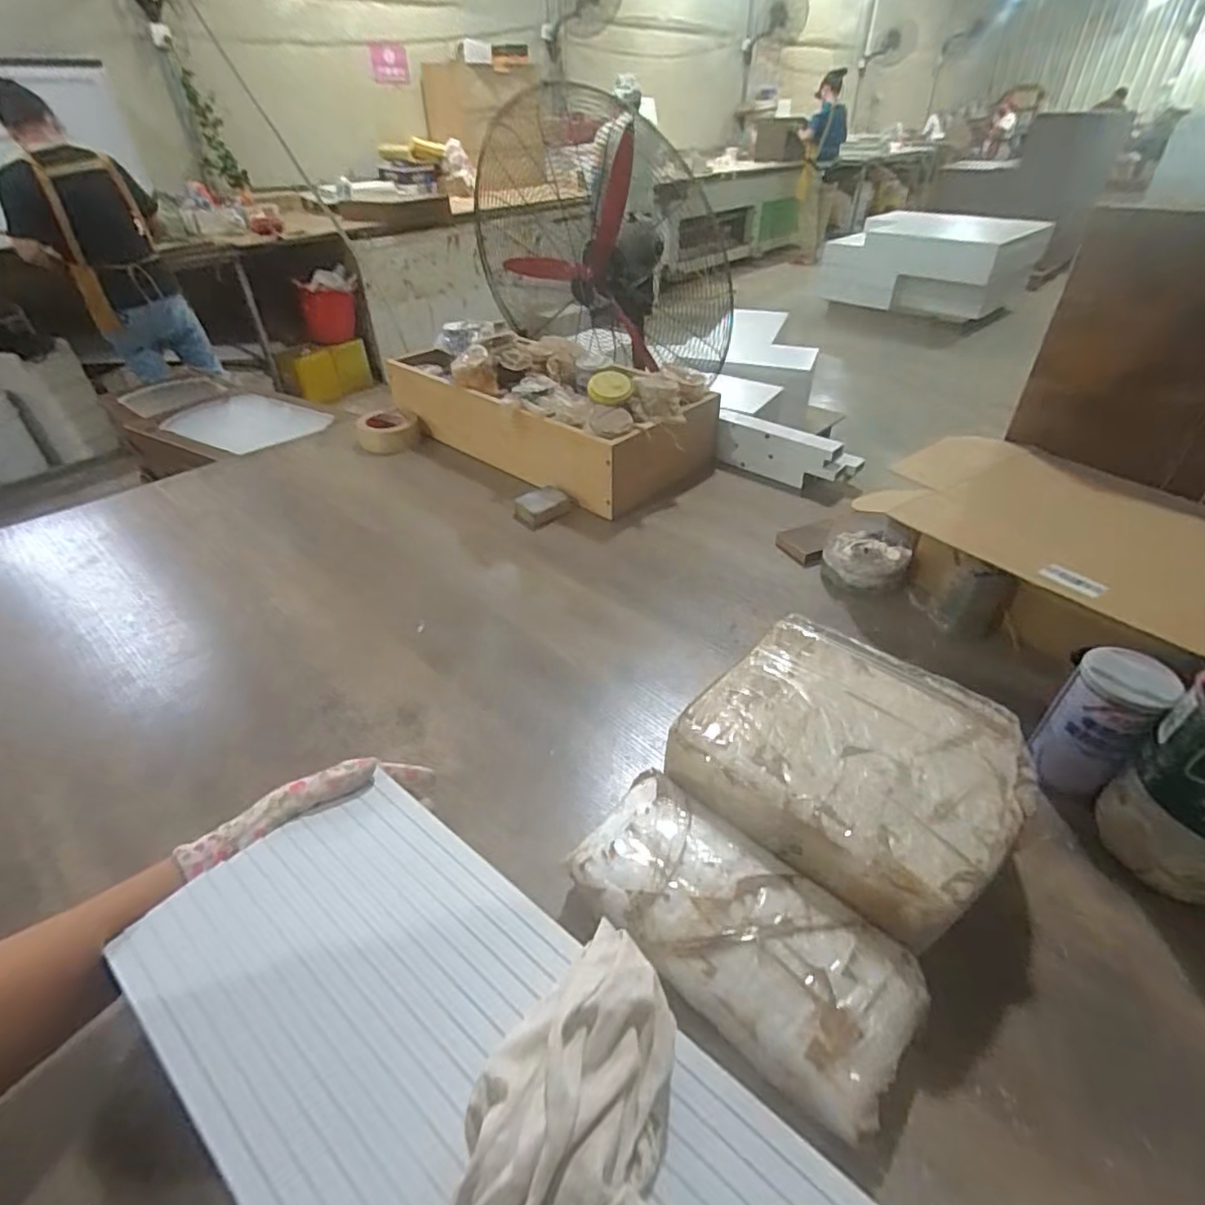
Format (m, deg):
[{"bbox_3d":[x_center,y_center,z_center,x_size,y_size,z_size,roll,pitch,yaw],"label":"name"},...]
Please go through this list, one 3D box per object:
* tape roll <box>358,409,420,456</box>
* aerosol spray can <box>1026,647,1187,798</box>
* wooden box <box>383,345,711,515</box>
[{"bbox_3d":[-0.396,-0.316,1.124,0.112,0.050,0.113,-16,41,-16],"label":"tape roll"},{"bbox_3d":[0.409,0.100,0.505,0.063,0.119,0.057,30,49,33],"label":"aerosol spray can"},{"bbox_3d":[-0.102,-0.333,1.079,0.588,0.126,0.255,29,49,33],"label":"wooden box"}]

